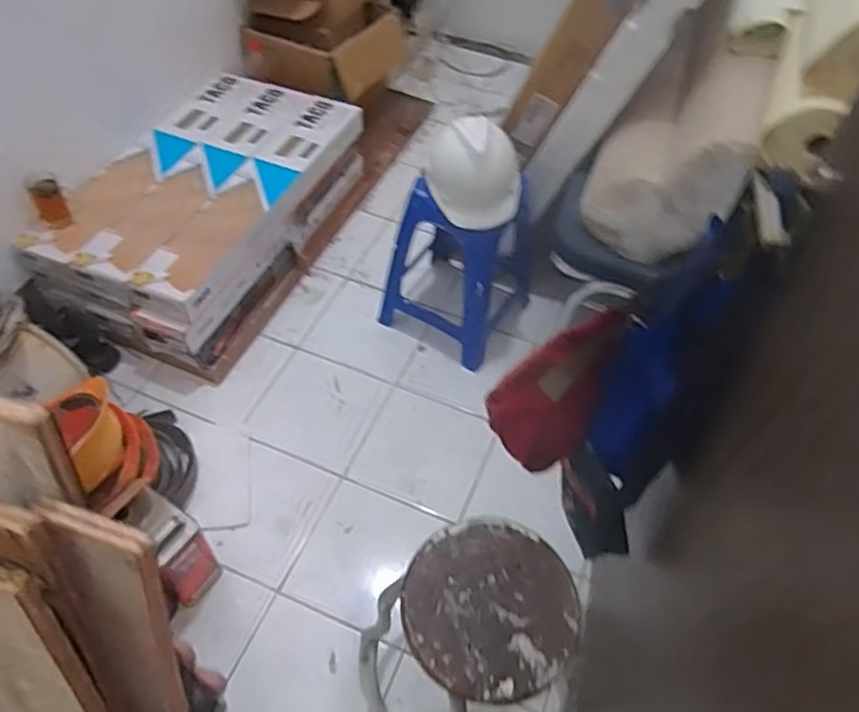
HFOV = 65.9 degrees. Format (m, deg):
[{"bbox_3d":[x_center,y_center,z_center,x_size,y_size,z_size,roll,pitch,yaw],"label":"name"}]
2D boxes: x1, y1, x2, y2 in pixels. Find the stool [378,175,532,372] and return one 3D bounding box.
[{"bbox_3d":[0.086,-0.260,1.783,0.321,0.449,0.321,28,55,17],"label":"stool"}]

